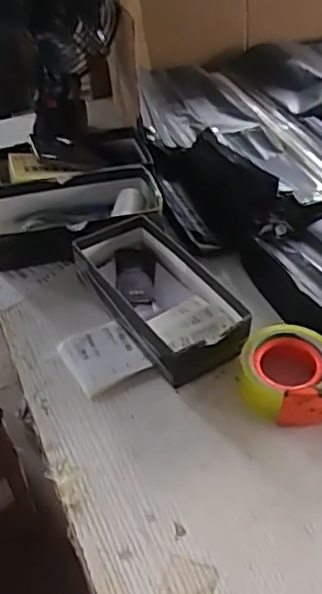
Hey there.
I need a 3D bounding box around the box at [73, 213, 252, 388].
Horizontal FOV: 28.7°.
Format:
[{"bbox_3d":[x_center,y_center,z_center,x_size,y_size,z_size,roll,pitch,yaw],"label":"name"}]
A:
[{"bbox_3d":[-0.002,-0.003,0.729,0.119,0.055,0.235,-26,48,-24],"label":"box"}]

